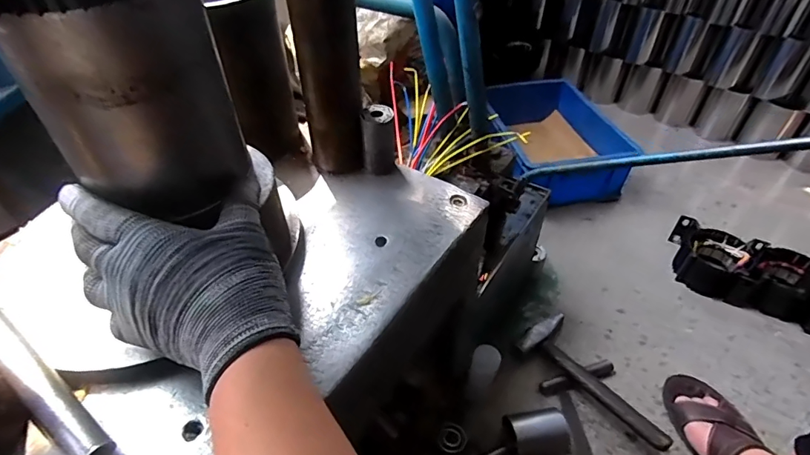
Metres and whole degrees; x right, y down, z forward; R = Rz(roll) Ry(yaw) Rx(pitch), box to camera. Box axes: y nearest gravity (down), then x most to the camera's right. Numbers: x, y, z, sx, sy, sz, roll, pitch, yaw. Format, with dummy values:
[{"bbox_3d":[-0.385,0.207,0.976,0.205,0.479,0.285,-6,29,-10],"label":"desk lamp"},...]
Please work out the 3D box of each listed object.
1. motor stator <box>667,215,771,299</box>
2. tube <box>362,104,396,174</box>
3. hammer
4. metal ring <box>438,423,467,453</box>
[{"bbox_3d":[0.655,0.071,0.983,0.162,0.080,0.162,25,49,24],"label":"motor stator"},{"bbox_3d":[-0.030,-0.098,0.520,0.035,0.071,0.032,-4,44,-3],"label":"tube"},{"bbox_3d":[0.332,0.258,0.798,0.113,0.066,0.280,-30,51,-27],"label":"hammer"},{"bbox_3d":[0.077,0.341,0.738,0.047,0.004,0.044,10,60,-18],"label":"metal ring"}]

